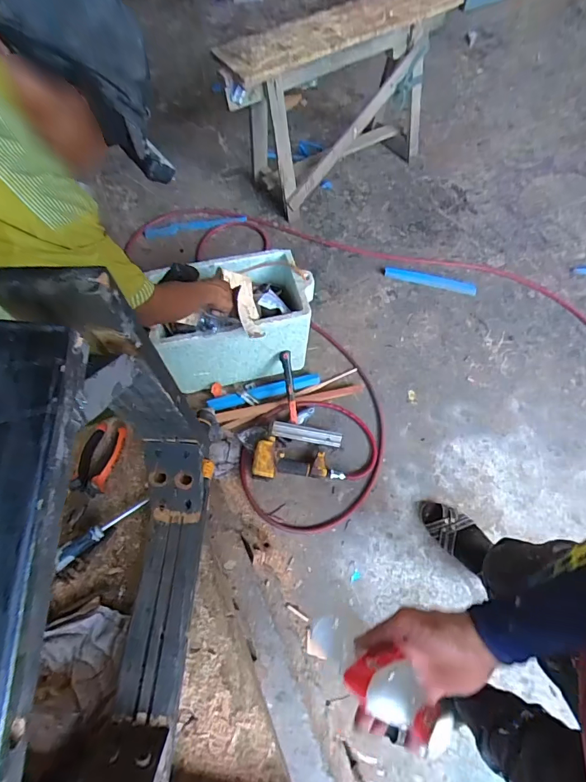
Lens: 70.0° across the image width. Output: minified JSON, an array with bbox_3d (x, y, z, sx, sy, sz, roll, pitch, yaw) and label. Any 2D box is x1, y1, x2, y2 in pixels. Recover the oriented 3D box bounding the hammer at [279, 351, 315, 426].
[{"bbox_3d":[0.005,-0.013,1.212,0.081,0.047,0.210,-15,96,-6],"label":"hammer"}]

